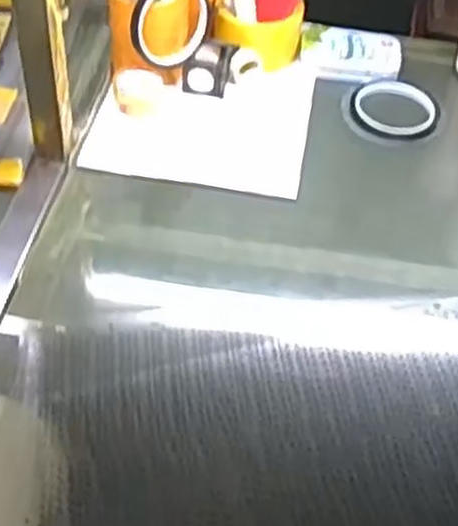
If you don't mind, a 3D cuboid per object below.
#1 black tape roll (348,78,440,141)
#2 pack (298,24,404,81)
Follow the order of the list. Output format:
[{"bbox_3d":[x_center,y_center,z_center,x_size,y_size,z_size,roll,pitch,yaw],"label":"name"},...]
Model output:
[{"bbox_3d":[0.171,-0.159,0.823,0.091,0.017,0.085,16,50,9],"label":"black tape roll"},{"bbox_3d":[0.133,-0.229,0.872,0.109,0.022,0.072,12,50,6],"label":"pack"}]

